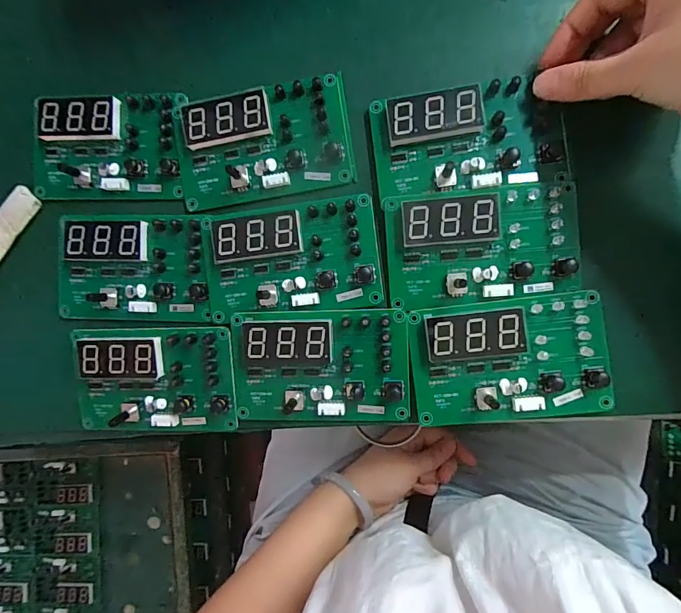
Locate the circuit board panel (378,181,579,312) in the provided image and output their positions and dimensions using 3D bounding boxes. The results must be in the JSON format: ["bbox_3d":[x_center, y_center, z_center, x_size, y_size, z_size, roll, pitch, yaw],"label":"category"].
[{"bbox_3d":[0.091,-0.039,0.261,0.120,0.011,0.072,-5,87,7],"label":"circuit board panel"}]

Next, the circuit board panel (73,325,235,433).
[{"bbox_3d":[-0.135,0.053,0.287,0.118,0.014,0.074,-2,88,7],"label":"circuit board panel"}]

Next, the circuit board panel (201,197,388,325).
[{"bbox_3d":[-0.035,-0.032,0.278,0.120,0.014,0.074,-6,87,7],"label":"circuit board panel"}]

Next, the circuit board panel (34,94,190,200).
[{"bbox_3d":[-0.172,-0.117,0.298,0.117,0.012,0.072,2,88,8],"label":"circuit board panel"}]

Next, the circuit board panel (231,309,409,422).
[{"bbox_3d":[-0.015,0.041,0.276,0.119,0.019,0.074,-2,88,7],"label":"circuit board panel"}]

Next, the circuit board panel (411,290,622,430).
[{"bbox_3d":[0.108,0.035,0.258,0.119,0.011,0.076,-7,87,7],"label":"circuit board panel"}]

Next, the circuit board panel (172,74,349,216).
[{"bbox_3d":[-0.055,-0.113,0.283,0.121,0.015,0.073,-10,87,7],"label":"circuit board panel"}]

